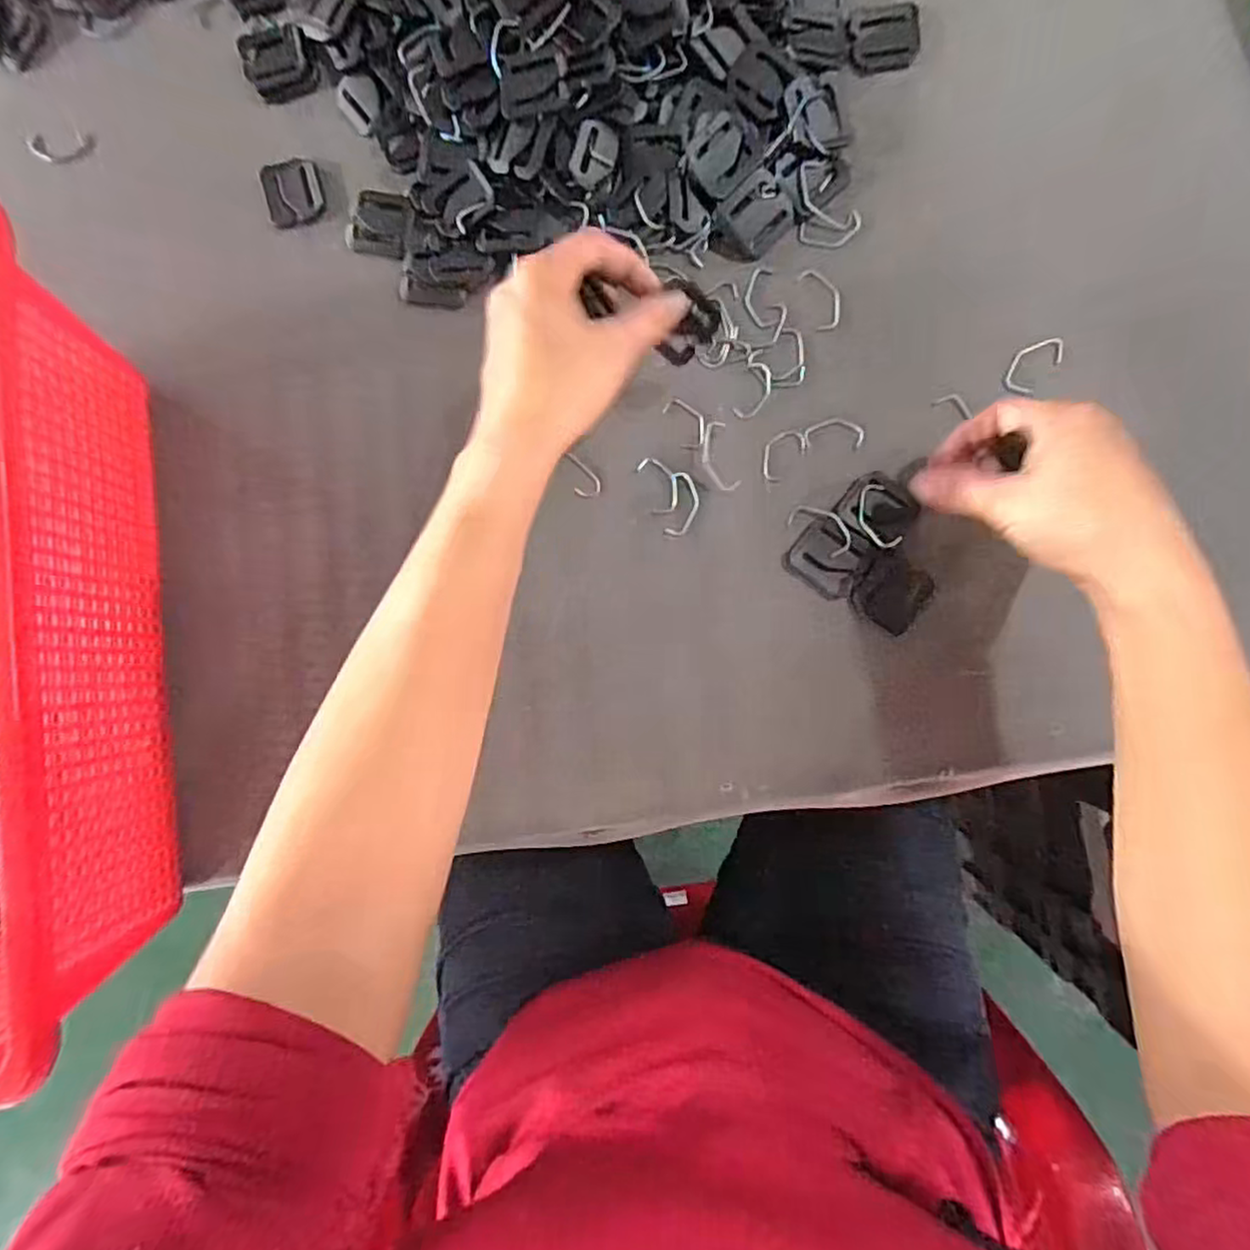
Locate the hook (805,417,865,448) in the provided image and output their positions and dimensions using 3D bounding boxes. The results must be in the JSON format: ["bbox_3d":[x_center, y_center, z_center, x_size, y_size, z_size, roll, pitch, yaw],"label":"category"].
[{"bbox_3d":[0.115,-0.106,0.372,0.032,0.004,0.016,2,86,4],"label":"hook"}]

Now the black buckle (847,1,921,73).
[{"bbox_3d":[0.147,-0.331,0.384,0.040,0.005,0.040,-3,88,4],"label":"black buckle"}]

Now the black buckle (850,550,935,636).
[{"bbox_3d":[0.145,-0.019,0.371,0.039,0.006,0.036,37,91,5],"label":"black buckle"}]

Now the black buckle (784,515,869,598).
[{"bbox_3d":[0.111,-0.037,0.372,0.039,0.004,0.035,37,91,5],"label":"black buckle"}]

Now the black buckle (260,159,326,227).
[{"bbox_3d":[-0.196,-0.255,0.398,0.036,0.004,0.037,-14,87,4],"label":"black buckle"}]

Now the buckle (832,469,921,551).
[{"bbox_3d":[0.137,-0.061,0.369,0.036,0.007,0.038,-44,85,2],"label":"buckle"}]

